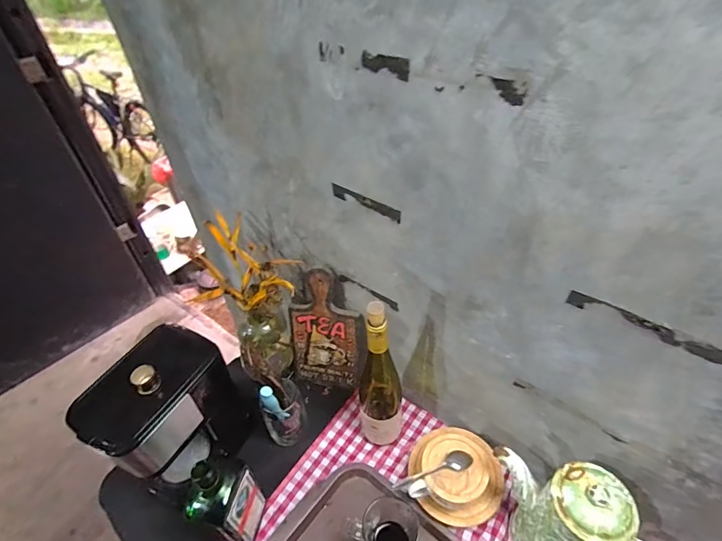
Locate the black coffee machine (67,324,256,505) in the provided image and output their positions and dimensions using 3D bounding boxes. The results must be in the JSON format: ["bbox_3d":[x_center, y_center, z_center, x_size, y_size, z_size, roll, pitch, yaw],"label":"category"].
[{"bbox_3d":[-0.306,0.231,0.669,0.132,0.269,0.218,15,46,20],"label":"black coffee machine"}]

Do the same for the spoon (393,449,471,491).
[{"bbox_3d":[0.112,0.310,0.608,0.128,0.018,0.028,-19,45,-16],"label":"spoon"}]

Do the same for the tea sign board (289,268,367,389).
[{"bbox_3d":[-0.064,0.122,0.777,0.150,0.275,0.012,11,32,9],"label":"tea sign board"}]

